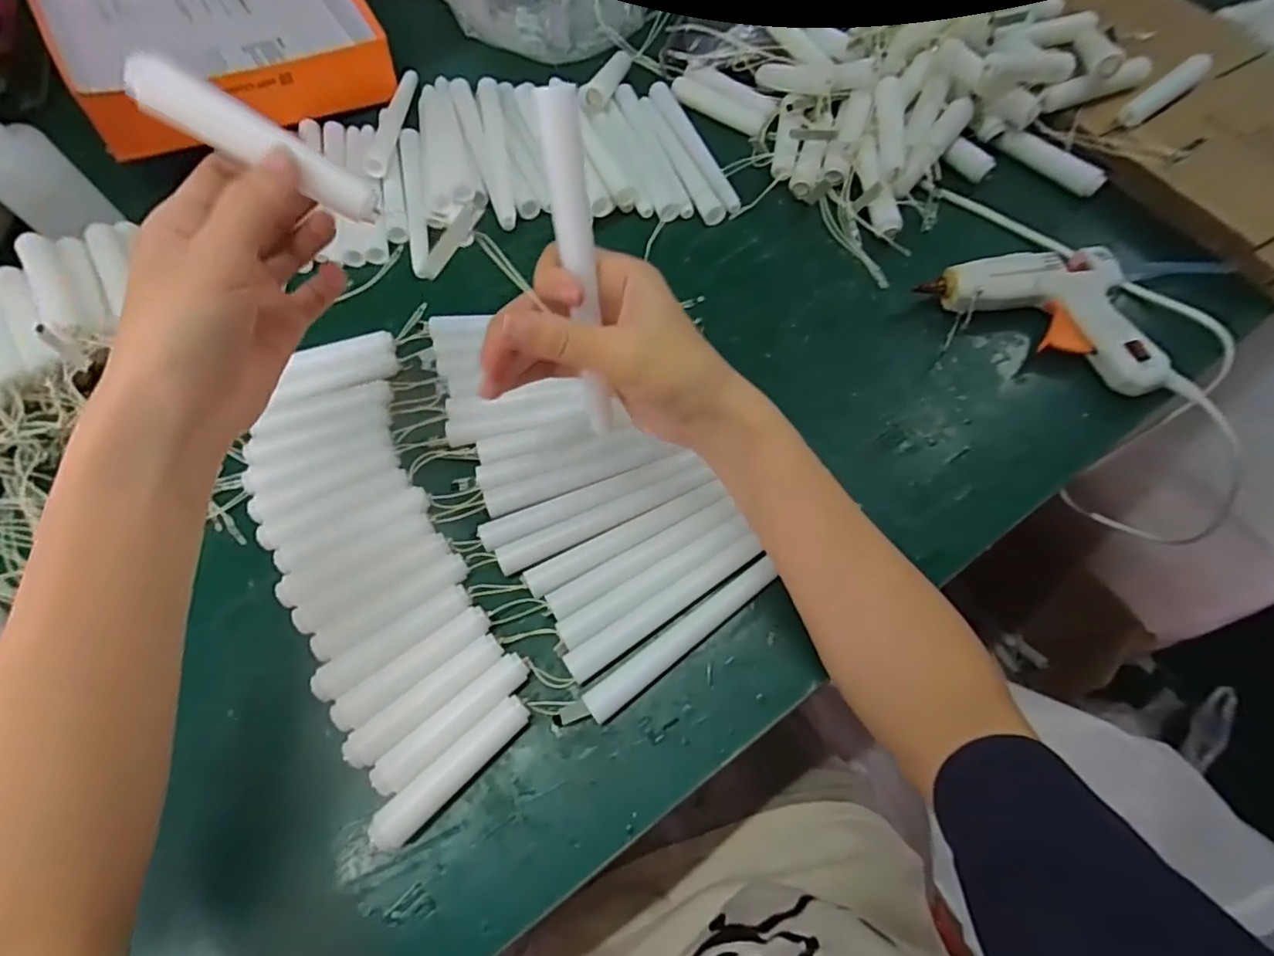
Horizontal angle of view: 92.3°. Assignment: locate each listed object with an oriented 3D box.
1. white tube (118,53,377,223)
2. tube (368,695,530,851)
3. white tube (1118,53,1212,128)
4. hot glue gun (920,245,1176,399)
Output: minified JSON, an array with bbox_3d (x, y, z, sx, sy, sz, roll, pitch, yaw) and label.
[{"bbox_3d":[-0.147,-0.131,0.241,0.087,0.020,0.016,24,66,-23],"label":"white tube"},{"bbox_3d":[-0.093,0.146,0.309,0.089,0.015,0.018,-42,71,-17],"label":"tube"},{"bbox_3d":[0.391,-0.287,0.454,0.090,0.015,0.021,-38,71,-14],"label":"white tube"},{"bbox_3d":[0.257,-0.102,0.398,0.128,0.031,0.108,1,65,1],"label":"hot glue gun"}]

